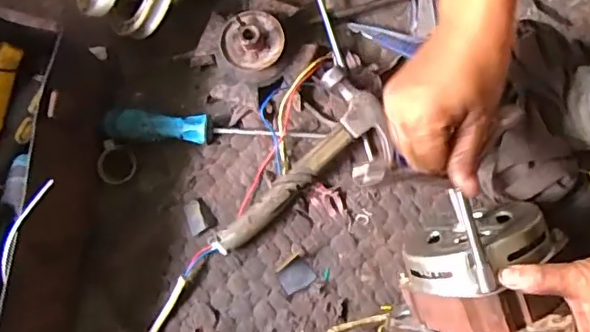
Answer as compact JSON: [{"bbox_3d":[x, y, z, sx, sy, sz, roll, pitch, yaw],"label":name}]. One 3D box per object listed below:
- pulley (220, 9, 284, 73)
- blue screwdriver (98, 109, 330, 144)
[{"bbox_3d":[-0.041,-0.122,0.534,0.059,0.028,0.057,-1,77,3],"label":"pulley"},{"bbox_3d":[-0.081,-0.034,0.545,0.209,0.022,0.029,4,77,4],"label":"blue screwdriver"}]

